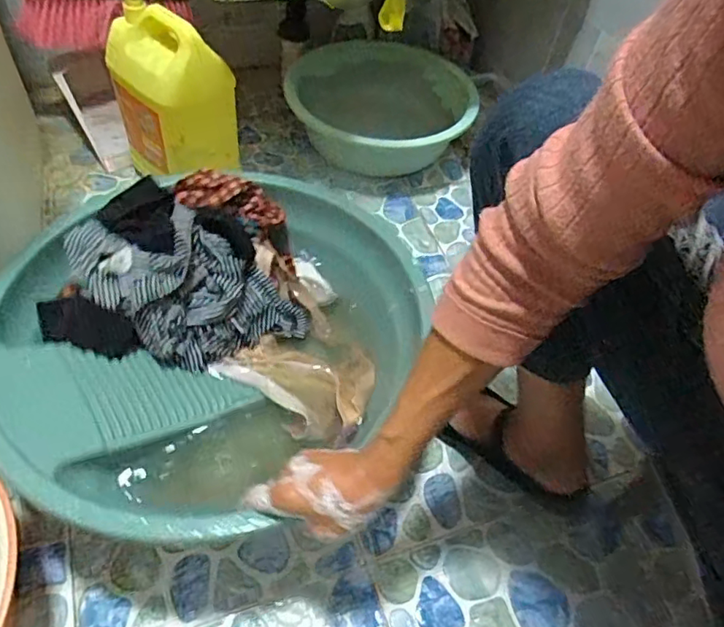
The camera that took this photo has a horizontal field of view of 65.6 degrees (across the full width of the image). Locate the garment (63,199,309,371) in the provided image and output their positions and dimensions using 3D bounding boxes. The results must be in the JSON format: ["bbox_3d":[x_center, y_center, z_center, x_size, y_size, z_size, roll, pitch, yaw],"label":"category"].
[{"bbox_3d":[-0.208,-0.041,0.674,0.205,0.109,0.181,-30,60,-28],"label":"garment"}]

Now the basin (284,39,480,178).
[{"bbox_3d":[0.041,-0.390,1.077,0.330,0.119,0.329,3,50,-4],"label":"basin"}]

